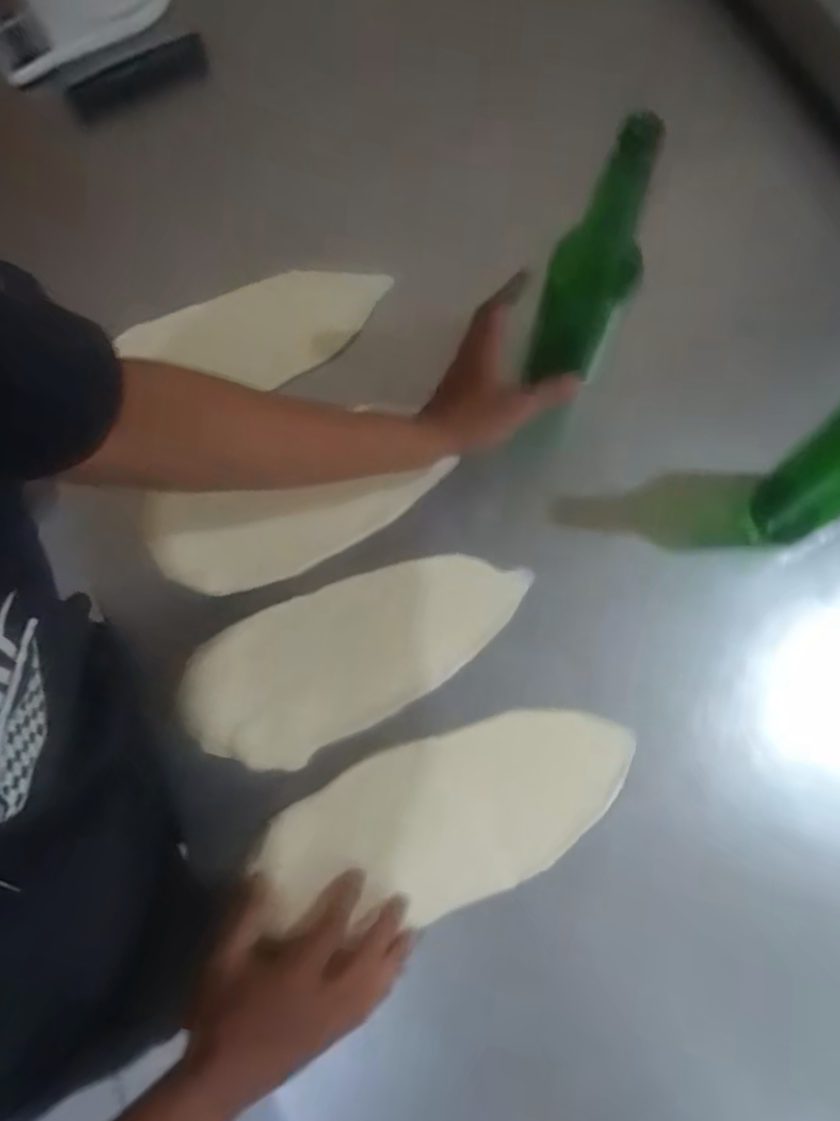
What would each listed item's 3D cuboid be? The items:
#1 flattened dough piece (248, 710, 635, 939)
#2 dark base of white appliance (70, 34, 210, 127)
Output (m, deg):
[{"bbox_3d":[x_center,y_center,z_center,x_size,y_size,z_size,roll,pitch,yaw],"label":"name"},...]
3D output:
[{"bbox_3d":[0.024,0.210,0.598,0.301,0.023,0.130,-18,74,-2],"label":"flattened dough piece"},{"bbox_3d":[-0.314,-0.531,0.818,0.159,0.031,0.038,-15,73,12],"label":"dark base of white appliance"}]

